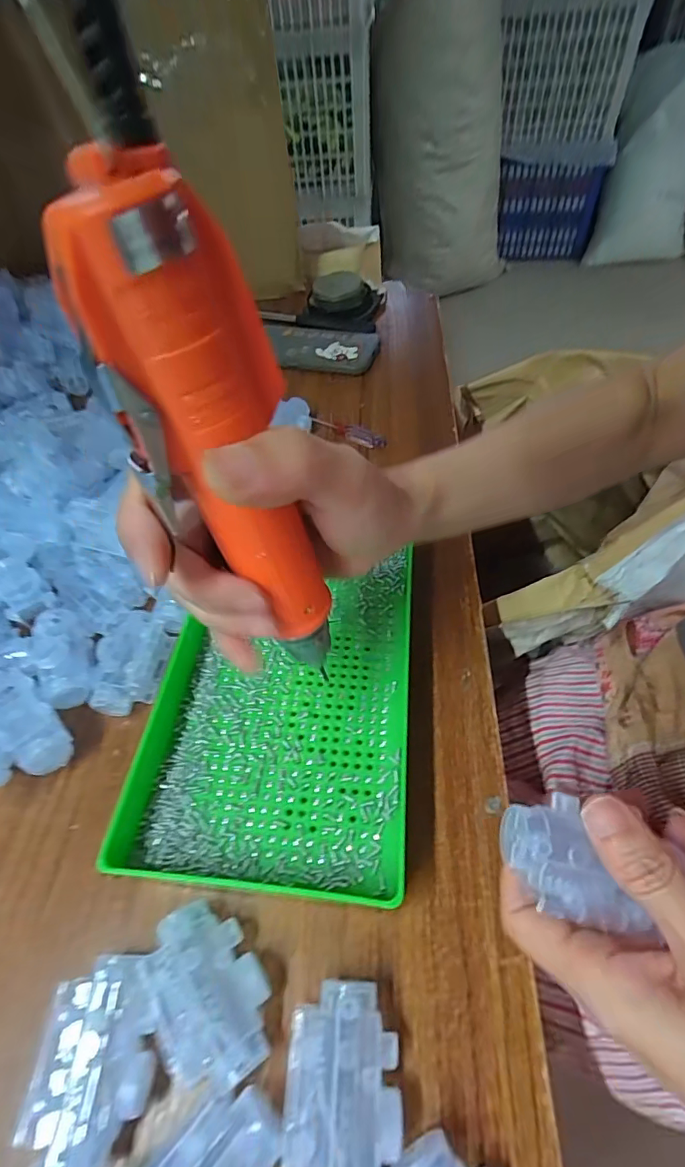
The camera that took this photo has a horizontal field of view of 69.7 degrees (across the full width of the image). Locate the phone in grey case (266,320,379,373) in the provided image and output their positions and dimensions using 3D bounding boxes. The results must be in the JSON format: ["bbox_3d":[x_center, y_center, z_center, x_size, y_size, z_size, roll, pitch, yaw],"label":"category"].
[{"bbox_3d":[-0.034,-0.296,0.604,0.158,0.014,0.091,12,59,15],"label":"phone in grey case"}]

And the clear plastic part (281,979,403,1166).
[{"bbox_3d":[0.000,0.208,0.204,0.045,0.028,0.068,0,52,4],"label":"clear plastic part"}]

